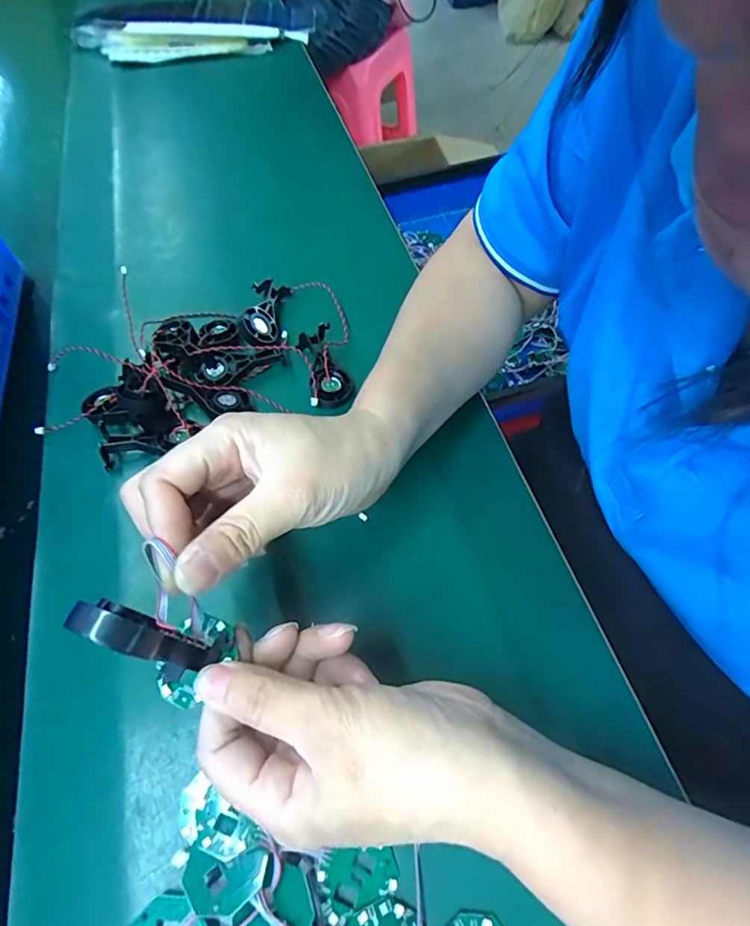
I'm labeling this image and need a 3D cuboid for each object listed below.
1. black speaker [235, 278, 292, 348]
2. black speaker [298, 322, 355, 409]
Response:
[{"bbox_3d":[-0.086,-0.114,0.370,0.027,0.018,0.069,6,60,7],"label":"black speaker"},{"bbox_3d":[-0.035,-0.071,0.345,0.028,0.014,0.064,-16,60,-6],"label":"black speaker"}]

